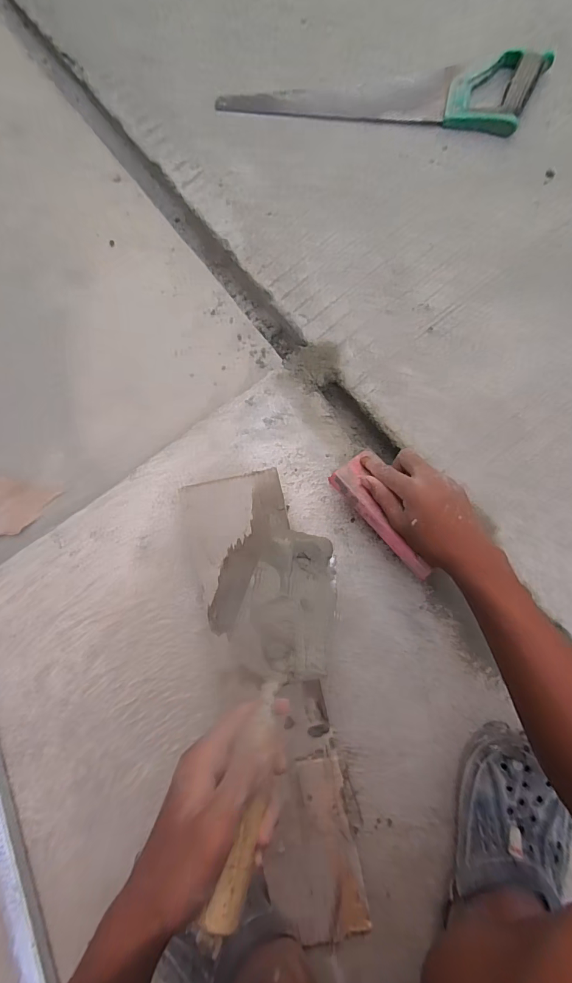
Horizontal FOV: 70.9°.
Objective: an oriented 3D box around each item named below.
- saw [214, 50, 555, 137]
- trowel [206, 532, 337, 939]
[{"bbox_3d":[0.129,-0.580,0.577,0.447,0.024,0.106,9,83,5],"label":"saw"},{"bbox_3d":[-0.011,0.160,0.335,0.090,0.039,0.276,10,53,5],"label":"trowel"}]

